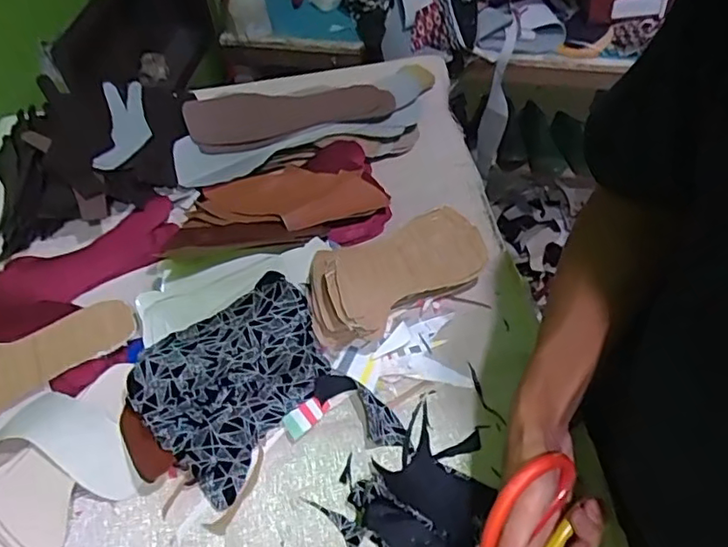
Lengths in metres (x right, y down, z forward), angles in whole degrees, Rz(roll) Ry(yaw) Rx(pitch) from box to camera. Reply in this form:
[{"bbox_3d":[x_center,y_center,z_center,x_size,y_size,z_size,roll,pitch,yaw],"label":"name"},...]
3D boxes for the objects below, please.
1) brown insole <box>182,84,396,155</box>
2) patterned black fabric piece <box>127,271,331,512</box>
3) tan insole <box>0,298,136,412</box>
[{"bbox_3d":[-0.093,-0.206,0.736,0.252,0.023,0.105,-9,54,-4],"label":"brown insole"},{"bbox_3d":[-0.118,0.090,0.534,0.133,0.069,0.171,36,63,23],"label":"patterned black fabric piece"},{"bbox_3d":[-0.309,0.079,0.567,0.167,0.006,0.070,-17,77,-10],"label":"tan insole"}]

